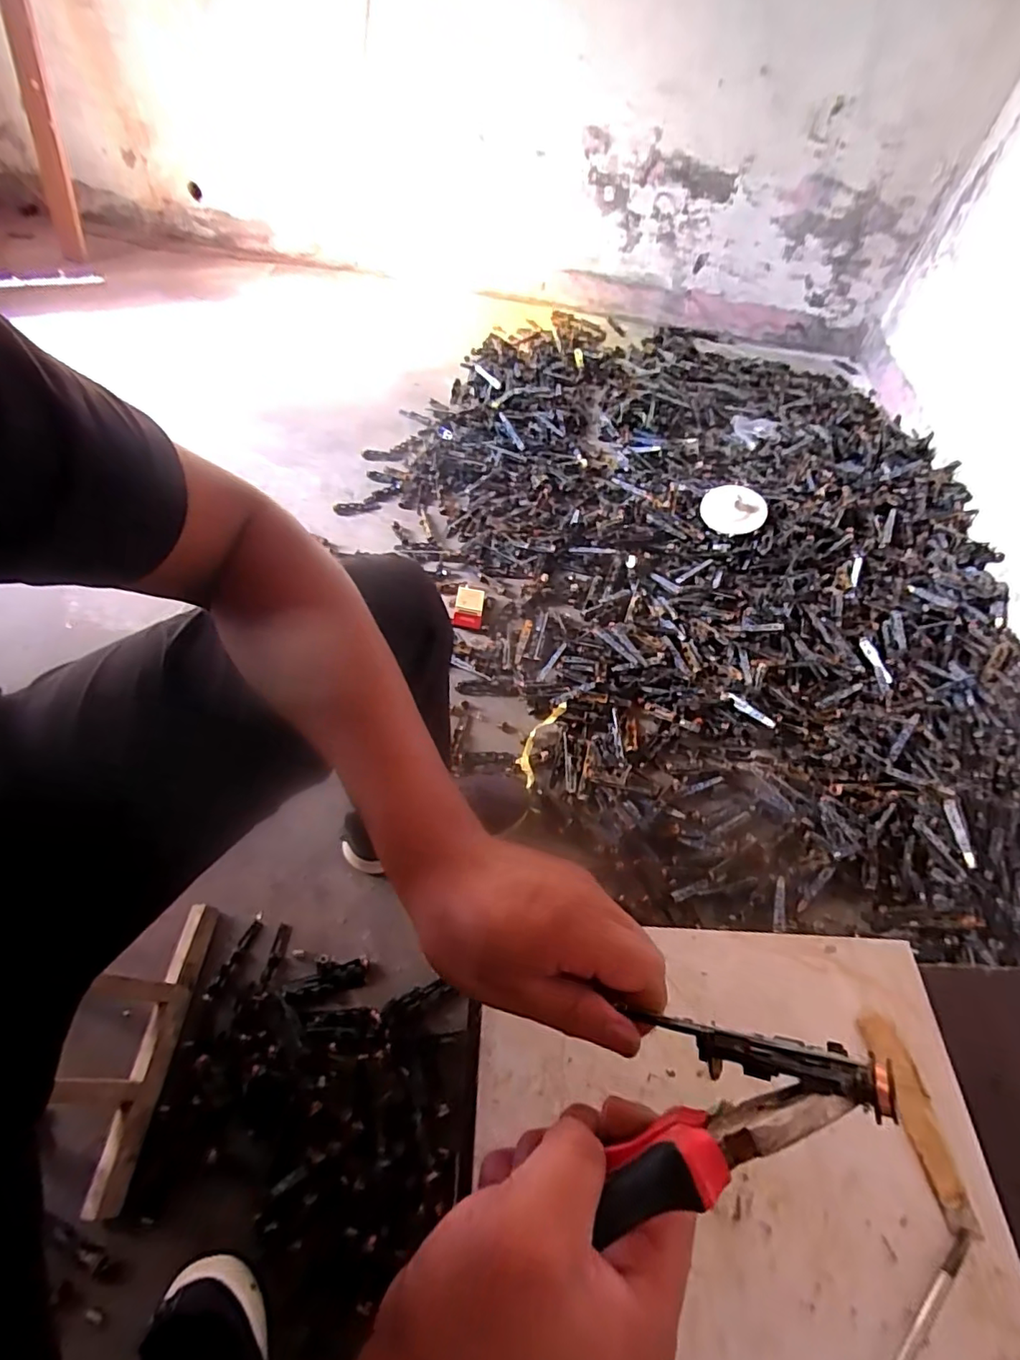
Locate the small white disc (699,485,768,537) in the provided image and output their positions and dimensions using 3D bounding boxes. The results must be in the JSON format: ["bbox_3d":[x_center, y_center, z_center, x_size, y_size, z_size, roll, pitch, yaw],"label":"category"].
[{"bbox_3d":[0.534,-0.409,1.325,0.143,0.015,0.144,-2,72,6],"label":"small white disc"}]

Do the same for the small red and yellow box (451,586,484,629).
[{"bbox_3d":[-0.084,-0.150,1.143,0.057,0.027,0.090,9,54,0],"label":"small red and yellow box"}]

